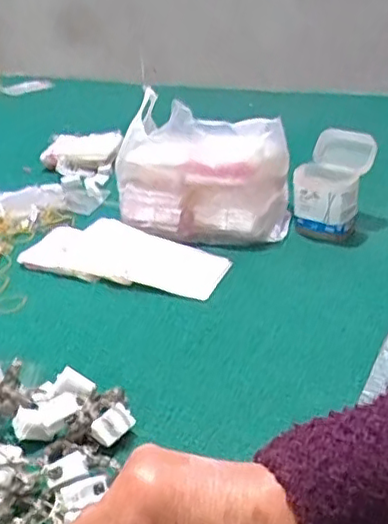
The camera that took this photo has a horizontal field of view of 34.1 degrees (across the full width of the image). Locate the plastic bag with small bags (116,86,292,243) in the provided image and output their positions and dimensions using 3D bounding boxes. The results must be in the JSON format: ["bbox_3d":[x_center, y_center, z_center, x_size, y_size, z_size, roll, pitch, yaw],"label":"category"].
[{"bbox_3d":[0.009,-0.101,0.710,0.192,0.131,0.119,9,30,24],"label":"plastic bag with small bags"}]

